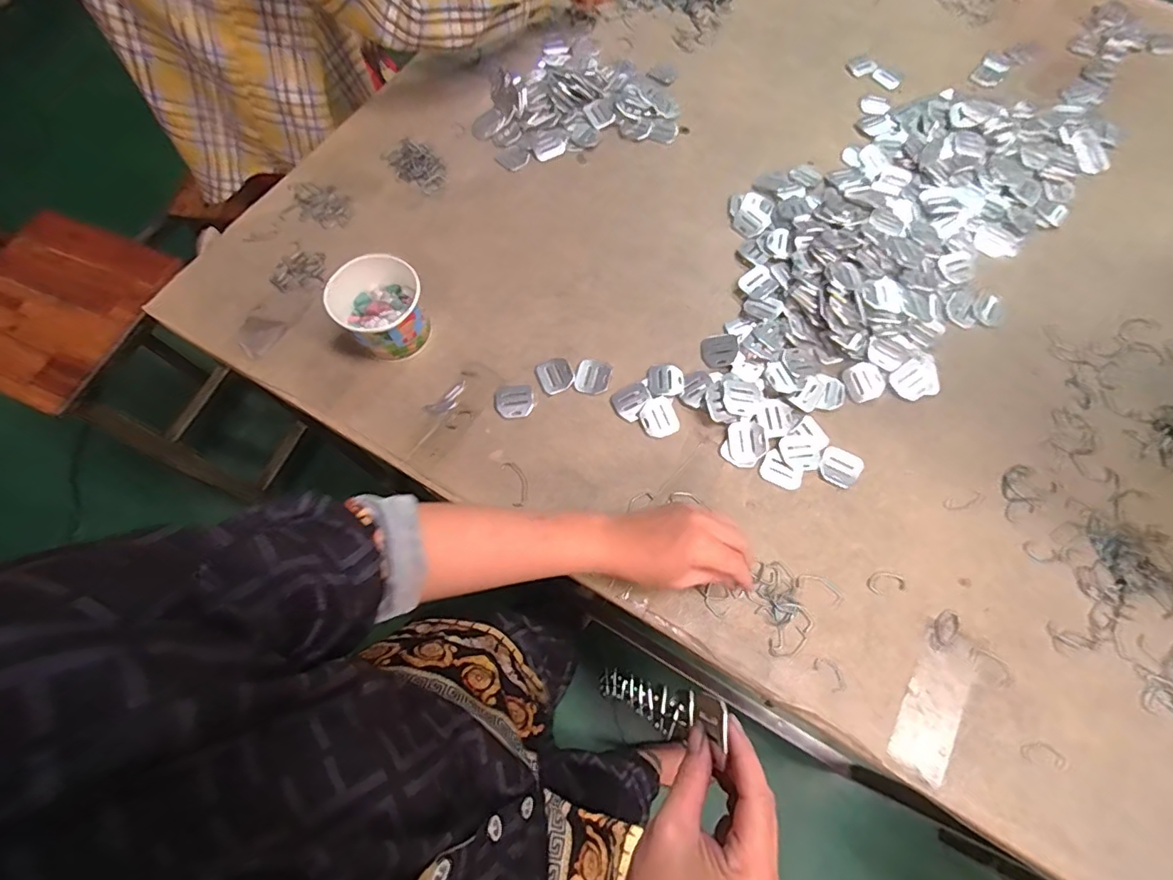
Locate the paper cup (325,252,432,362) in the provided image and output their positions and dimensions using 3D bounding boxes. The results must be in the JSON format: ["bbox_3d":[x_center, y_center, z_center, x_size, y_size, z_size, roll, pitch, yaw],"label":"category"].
[{"bbox_3d":[-0.215,-0.138,0.560,0.088,0.070,0.089,0,68,0],"label":"paper cup"}]

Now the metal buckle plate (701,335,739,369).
[{"bbox_3d":[0.146,-0.098,0.573,0.038,0.008,0.039,-2,68,-1],"label":"metal buckle plate"}]

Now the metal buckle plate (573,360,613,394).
[{"bbox_3d":[0.008,-0.068,0.570,0.038,0.004,0.040,17,69,7],"label":"metal buckle plate"}]

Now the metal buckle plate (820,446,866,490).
[{"bbox_3d":[0.256,0.028,0.527,0.039,0.004,0.038,25,70,10],"label":"metal buckle plate"}]

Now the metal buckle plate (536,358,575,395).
[{"bbox_3d":[-0.034,-0.071,0.568,0.037,0.004,0.042,-27,70,-10],"label":"metal buckle plate"}]

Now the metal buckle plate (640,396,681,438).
[{"bbox_3d":[0.075,-0.024,0.546,0.038,0.004,0.041,-19,69,-7],"label":"metal buckle plate"}]

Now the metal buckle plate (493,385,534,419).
[{"bbox_3d":[-0.077,-0.042,0.560,0.042,0.004,0.036,-7,68,-3],"label":"metal buckle plate"}]

